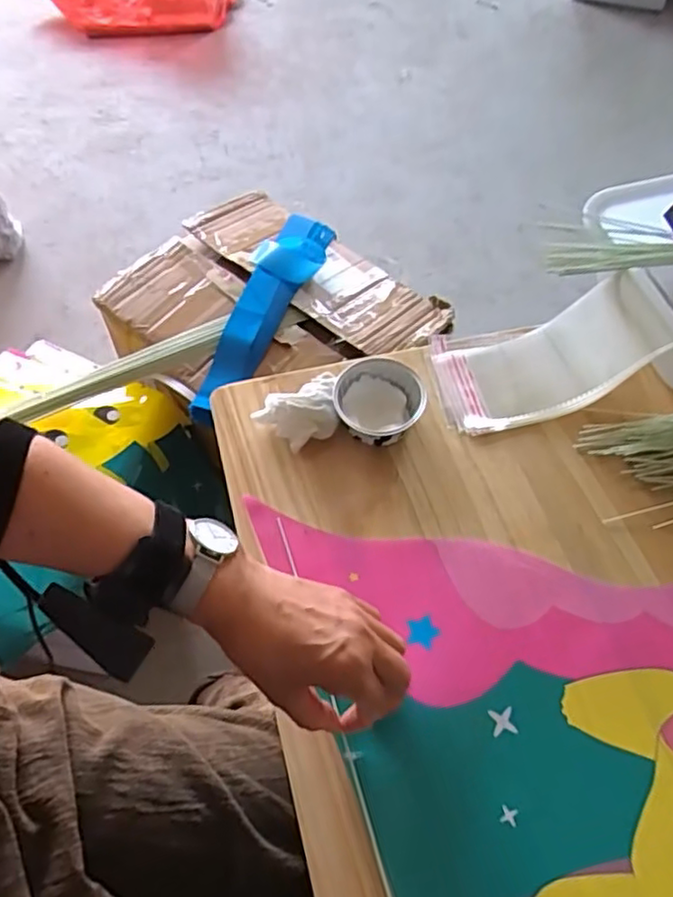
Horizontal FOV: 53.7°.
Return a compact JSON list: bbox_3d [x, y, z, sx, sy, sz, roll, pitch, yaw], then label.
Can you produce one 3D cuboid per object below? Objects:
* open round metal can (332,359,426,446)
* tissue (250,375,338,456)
[{"bbox_3d":[0.039,-0.041,0.601,0.077,0.034,0.077,1,58,-1],"label":"open round metal can"},{"bbox_3d":[-0.029,-0.031,0.596,0.080,0.033,0.058,-25,62,-16],"label":"tissue"}]

